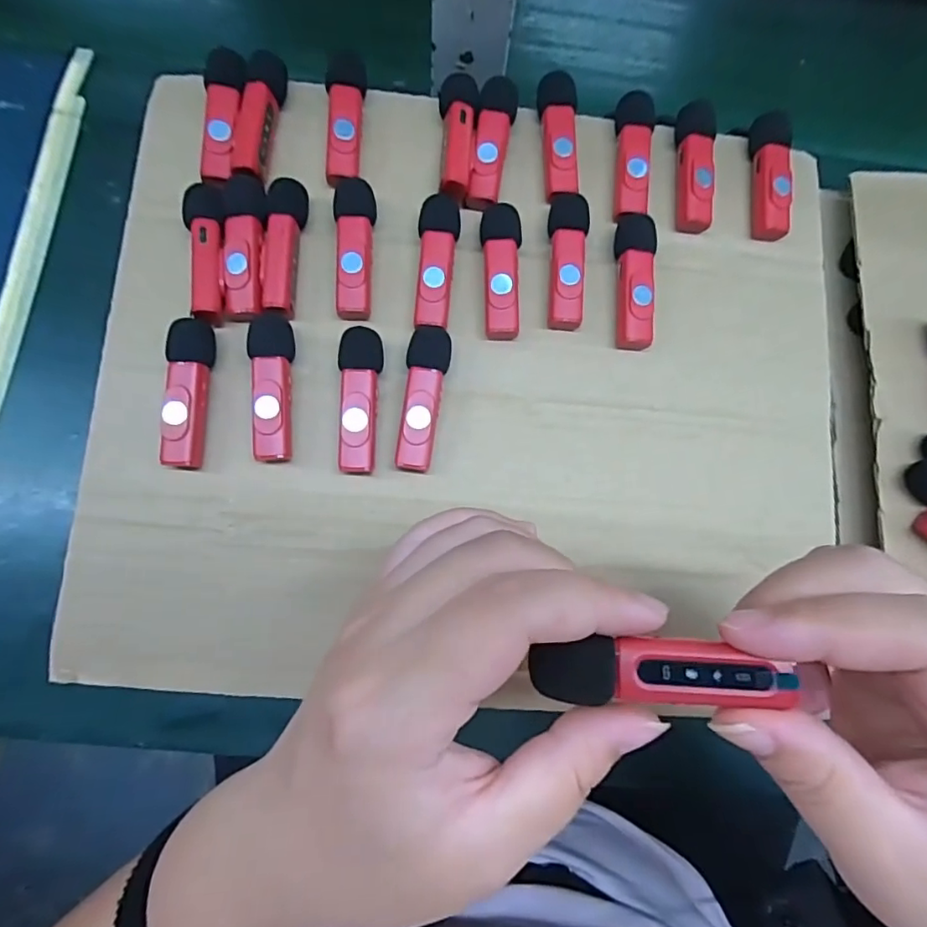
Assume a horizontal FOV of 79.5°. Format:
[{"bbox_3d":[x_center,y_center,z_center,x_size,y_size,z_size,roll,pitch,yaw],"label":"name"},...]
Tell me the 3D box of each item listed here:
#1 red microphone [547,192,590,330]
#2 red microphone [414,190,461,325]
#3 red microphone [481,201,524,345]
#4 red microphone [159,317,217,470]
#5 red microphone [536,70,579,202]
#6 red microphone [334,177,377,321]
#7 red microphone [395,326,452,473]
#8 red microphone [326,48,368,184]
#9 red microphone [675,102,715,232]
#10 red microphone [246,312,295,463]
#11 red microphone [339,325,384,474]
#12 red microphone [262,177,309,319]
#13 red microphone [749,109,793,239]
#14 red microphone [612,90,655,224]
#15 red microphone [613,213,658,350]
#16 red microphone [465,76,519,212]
[{"bbox_3d":[0.050,-0.098,0.269,0.018,0.015,0.069,4,75,-3],"label":"red microphone"},{"bbox_3d":[-0.013,-0.095,0.264,0.018,0.016,0.063,6,75,-3],"label":"red microphone"},{"bbox_3d":[0.018,-0.092,0.265,0.019,0.014,0.065,1,76,-4],"label":"red microphone"},{"bbox_3d":[-0.122,-0.031,0.247,0.017,0.016,0.065,1,76,-4],"label":"red microphone"},{"bbox_3d":[0.048,-0.158,0.278,0.019,0.011,0.057,-4,76,-5],"label":"red microphone"},{"bbox_3d":[-0.050,-0.102,0.263,0.018,0.017,0.067,-2,76,-5],"label":"red microphone"},{"bbox_3d":[-0.018,-0.030,0.253,0.019,0.016,0.066,6,75,-3],"label":"red microphone"},{"bbox_3d":[-0.057,-0.164,0.269,0.017,0.018,0.060,1,76,-4],"label":"red microphone"},{"bbox_3d":[0.117,-0.150,0.283,0.017,0.016,0.063,2,76,-4],"label":"red microphone"},{"bbox_3d":[-0.085,-0.034,0.249,0.018,0.018,0.065,-3,76,-5],"label":"red microphone"},{"bbox_3d":[-0.046,-0.028,0.252,0.018,0.015,0.064,0,76,-5],"label":"red microphone"},{"bbox_3d":[-0.084,-0.100,0.260,0.016,0.018,0.064,5,75,-3],"label":"red microphone"},{"bbox_3d":[0.158,-0.147,0.287,0.017,0.017,0.064,2,76,-4],"label":"red microphone"},{"bbox_3d":[0.085,-0.155,0.280,0.017,0.014,0.066,5,75,-3],"label":"red microphone"},{"bbox_3d":[0.083,-0.089,0.270,0.018,0.016,0.067,4,76,-4],"label":"red microphone"},{"bbox_3d":[0.013,-0.155,0.271,0.017,0.012,0.063,11,75,-2],"label":"red microphone"}]

